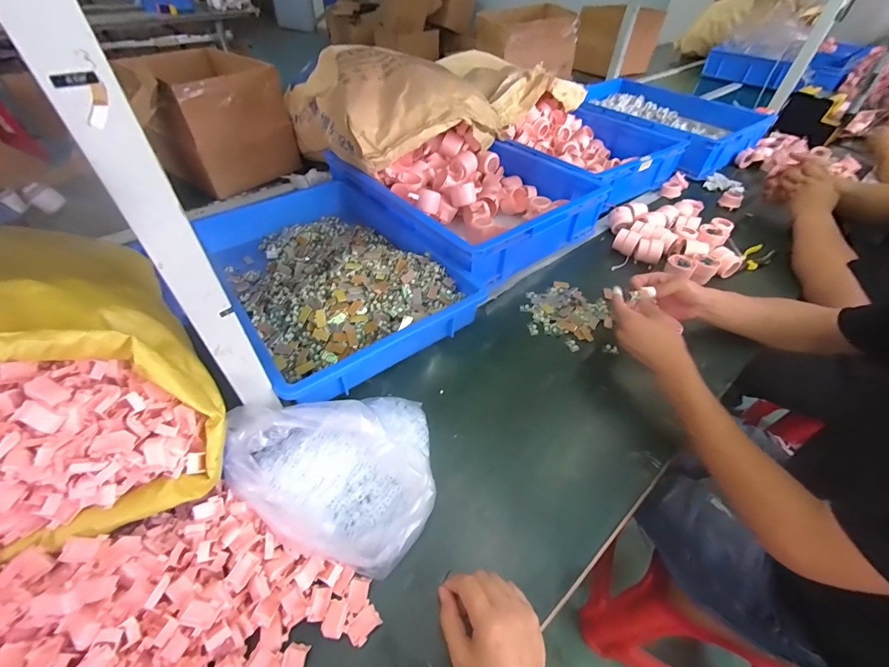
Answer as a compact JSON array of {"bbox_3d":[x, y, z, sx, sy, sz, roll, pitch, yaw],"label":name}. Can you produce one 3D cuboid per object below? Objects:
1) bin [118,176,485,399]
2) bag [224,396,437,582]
[{"bbox_3d":[-0.233,-0.141,0.766,0.387,0.092,0.600,-25,53,-23],"label":"bin"},{"bbox_3d":[-0.129,0.154,0.495,0.250,0.102,0.226,16,49,12],"label":"bag"}]

